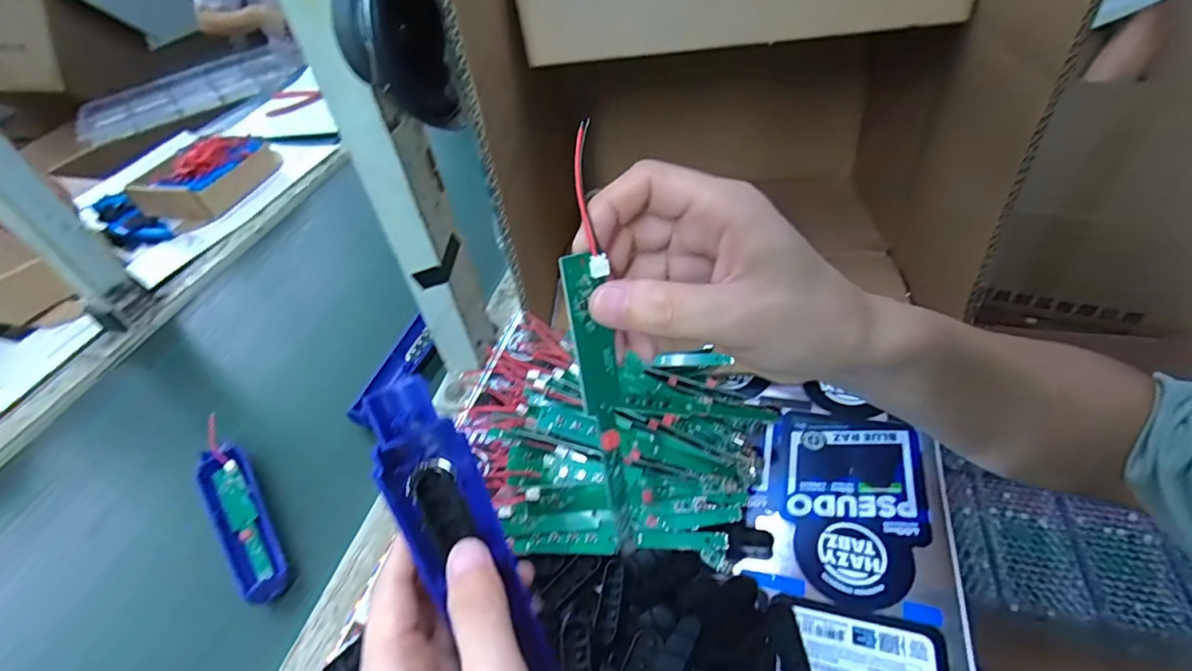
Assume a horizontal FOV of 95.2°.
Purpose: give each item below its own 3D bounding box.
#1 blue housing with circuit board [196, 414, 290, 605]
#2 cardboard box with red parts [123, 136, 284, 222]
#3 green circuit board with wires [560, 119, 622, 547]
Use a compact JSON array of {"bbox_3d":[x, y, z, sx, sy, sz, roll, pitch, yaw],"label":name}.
[{"bbox_3d":[-0.295,0.139,0.446,0.036,0.019,0.188,-32,49,-24],"label":"blue housing with circuit board"},{"bbox_3d":[-0.620,-0.266,0.872,0.146,0.066,0.189,3,45,10],"label":"cardboard box with red parts"},{"bbox_3d":[0.000,0.008,0.230,0.016,0.178,0.009,-7,16,-1],"label":"green circuit board with wires"}]

